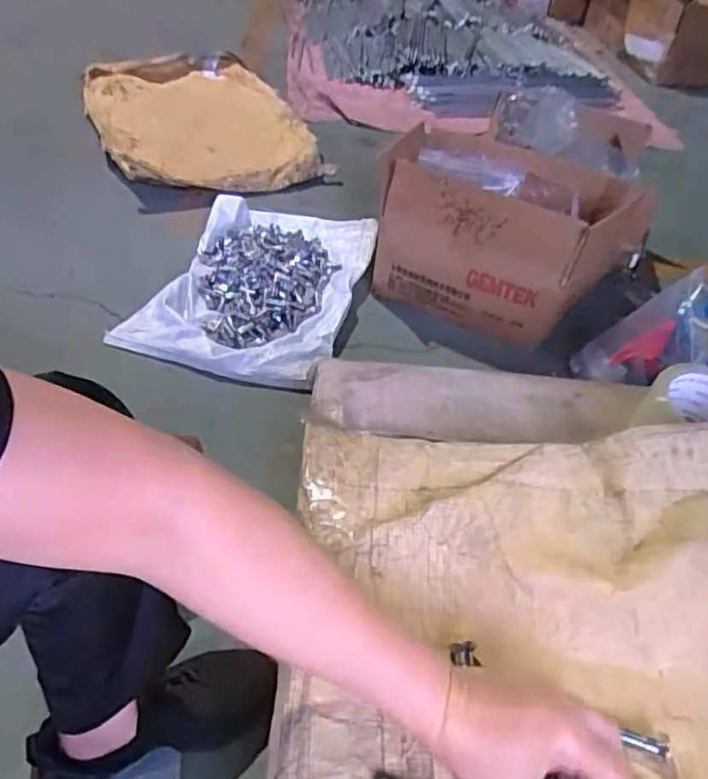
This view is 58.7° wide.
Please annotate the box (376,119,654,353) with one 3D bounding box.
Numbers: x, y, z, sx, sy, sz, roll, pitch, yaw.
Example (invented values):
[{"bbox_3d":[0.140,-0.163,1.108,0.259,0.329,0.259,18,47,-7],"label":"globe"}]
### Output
[{"bbox_3d":[0.277,-0.286,1.169,0.432,0.241,0.268,22,47,14],"label":"box"}]

